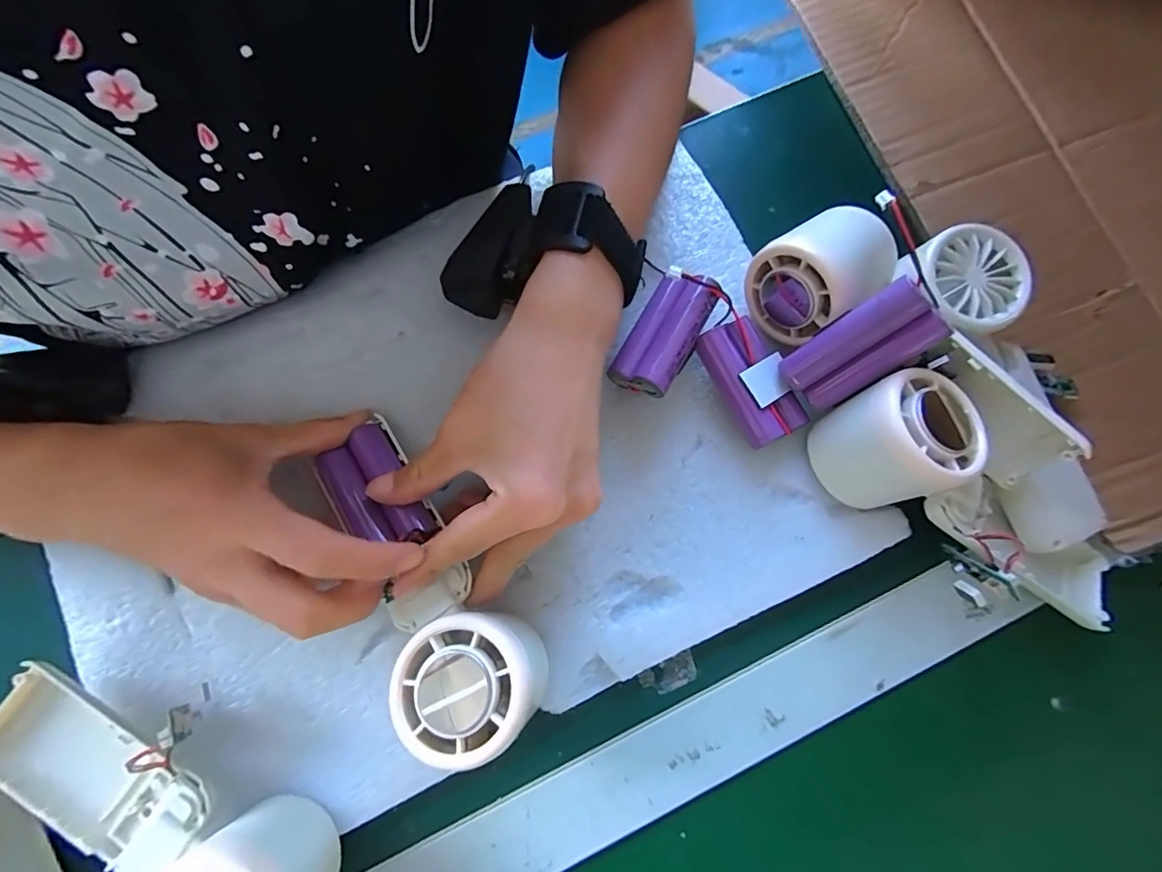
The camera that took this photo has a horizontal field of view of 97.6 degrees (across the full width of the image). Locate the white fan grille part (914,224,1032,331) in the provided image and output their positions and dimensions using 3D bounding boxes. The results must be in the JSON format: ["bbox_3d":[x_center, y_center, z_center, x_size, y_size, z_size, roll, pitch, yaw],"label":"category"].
[{"bbox_3d":[0.193,-0.077,0.247,0.044,0.013,0.050,-14,79,-3],"label":"white fan grille part"}]

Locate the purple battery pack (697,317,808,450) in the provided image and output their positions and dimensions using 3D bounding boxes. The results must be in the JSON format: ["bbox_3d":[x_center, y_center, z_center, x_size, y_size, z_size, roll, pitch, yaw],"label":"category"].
[{"bbox_3d":[0.089,-0.027,0.269,0.033,0.023,0.064,-27,79,-5],"label":"purple battery pack"}]

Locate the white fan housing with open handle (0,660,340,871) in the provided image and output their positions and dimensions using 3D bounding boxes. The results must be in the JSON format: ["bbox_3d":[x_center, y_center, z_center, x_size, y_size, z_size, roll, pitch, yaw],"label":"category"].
[{"bbox_3d":[-0.182,0.159,0.213,0.162,0.057,0.051,29,80,6],"label":"white fan housing with open handle"}]

